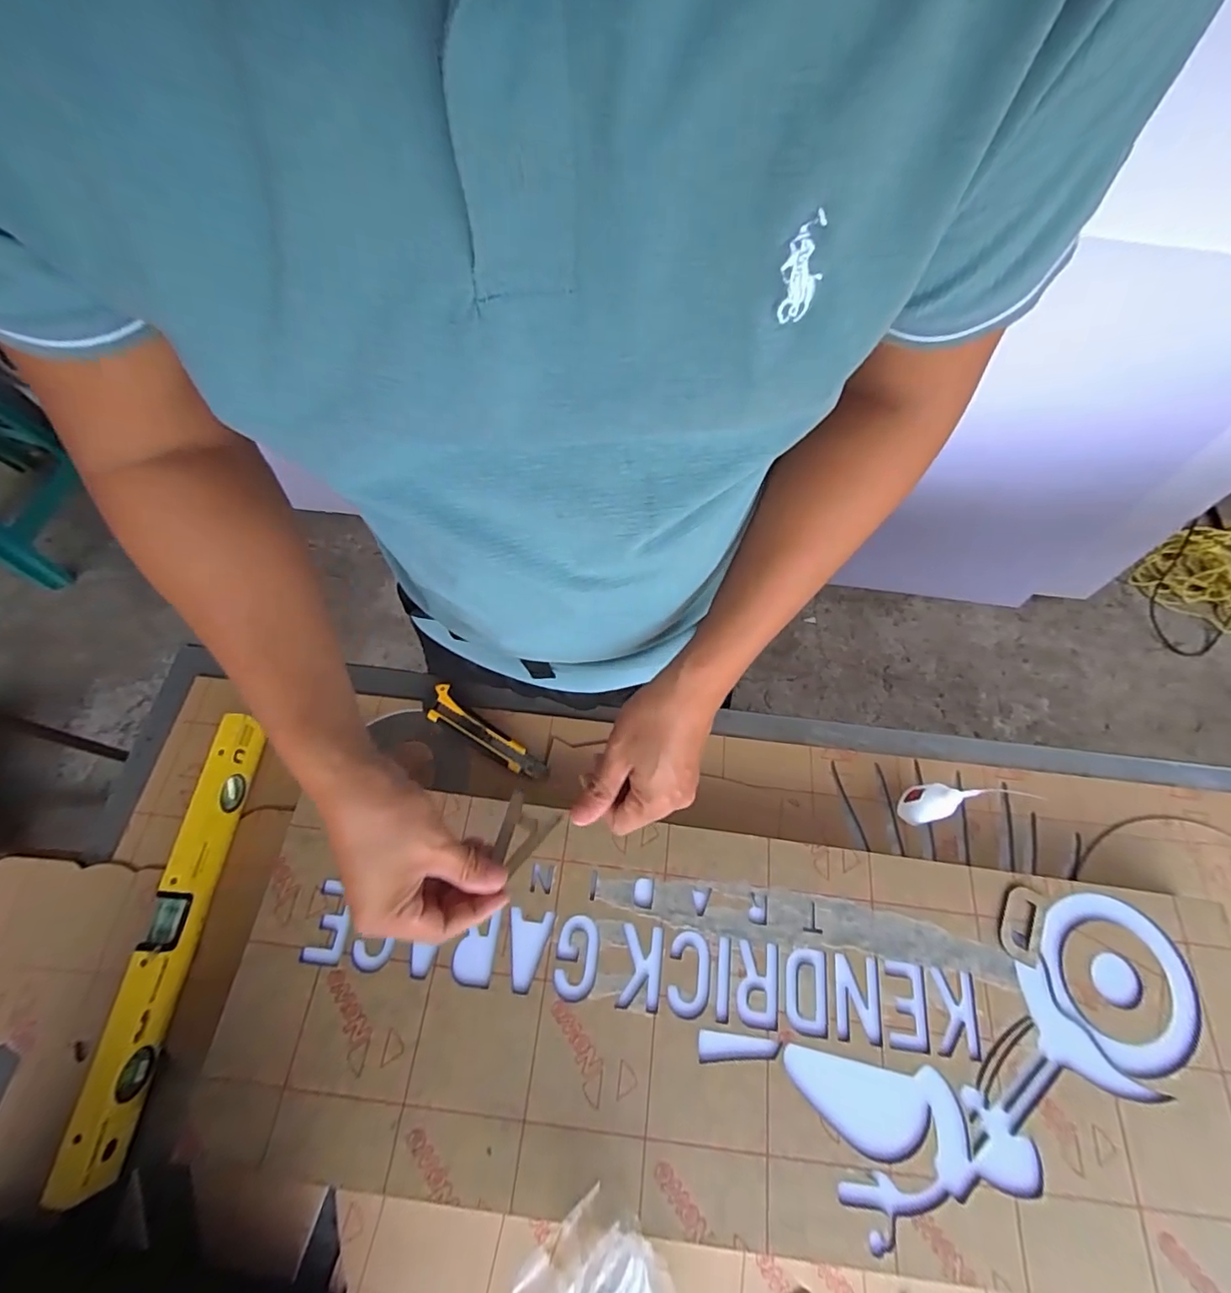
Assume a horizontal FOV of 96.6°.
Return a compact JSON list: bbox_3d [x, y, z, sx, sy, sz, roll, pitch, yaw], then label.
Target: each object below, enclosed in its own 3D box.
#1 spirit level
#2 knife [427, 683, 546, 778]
[{"bbox_3d":[-0.405,0.255,0.507,0.024,0.059,0.376,5,64,-1],"label":"spirit level"},{"bbox_3d":[-0.146,0.102,0.608,0.153,0.018,0.038,35,67,13],"label":"knife"}]

